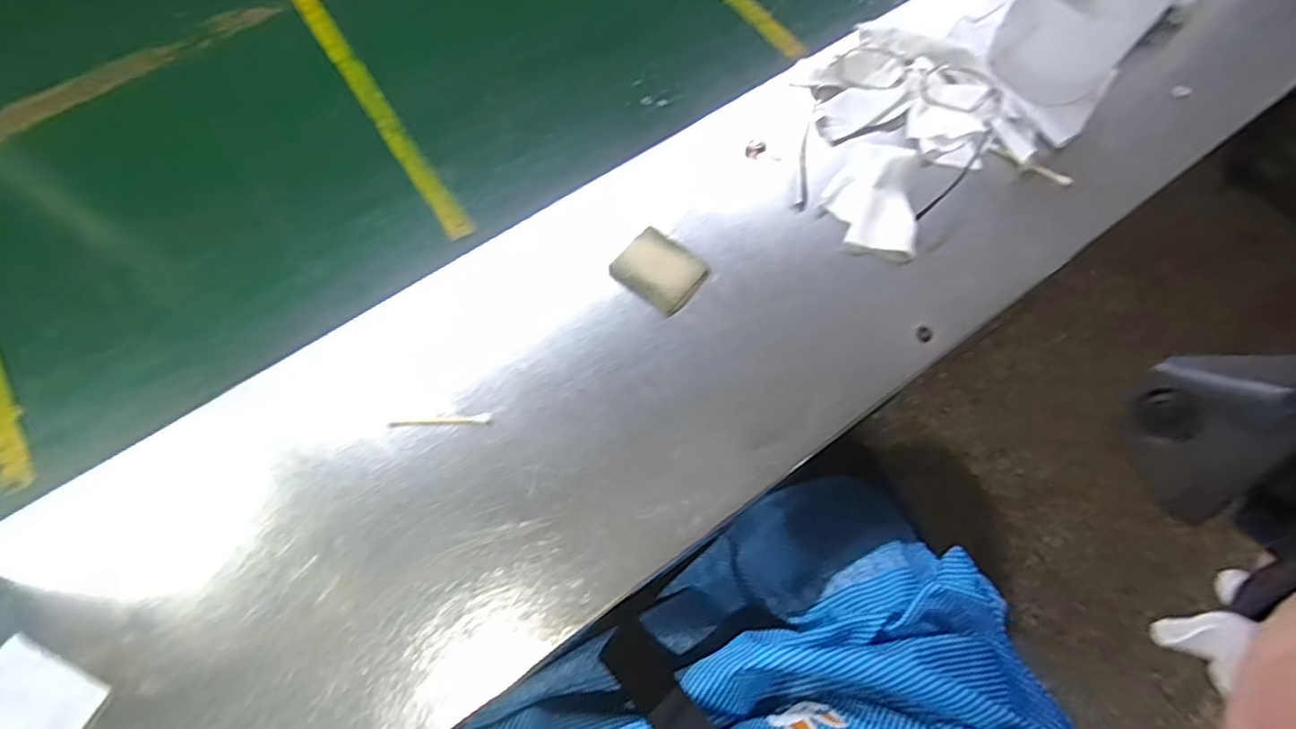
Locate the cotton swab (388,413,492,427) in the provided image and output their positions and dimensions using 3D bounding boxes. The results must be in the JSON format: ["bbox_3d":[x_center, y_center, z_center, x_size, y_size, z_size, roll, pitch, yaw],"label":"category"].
[{"bbox_3d":[-0.138,0.039,0.411,0.066,0.008,0.006,-6,68,-2],"label":"cotton swab"}]

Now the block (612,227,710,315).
[{"bbox_3d":[0.008,-0.069,0.454,0.059,0.017,0.046,37,73,14],"label":"block"}]

